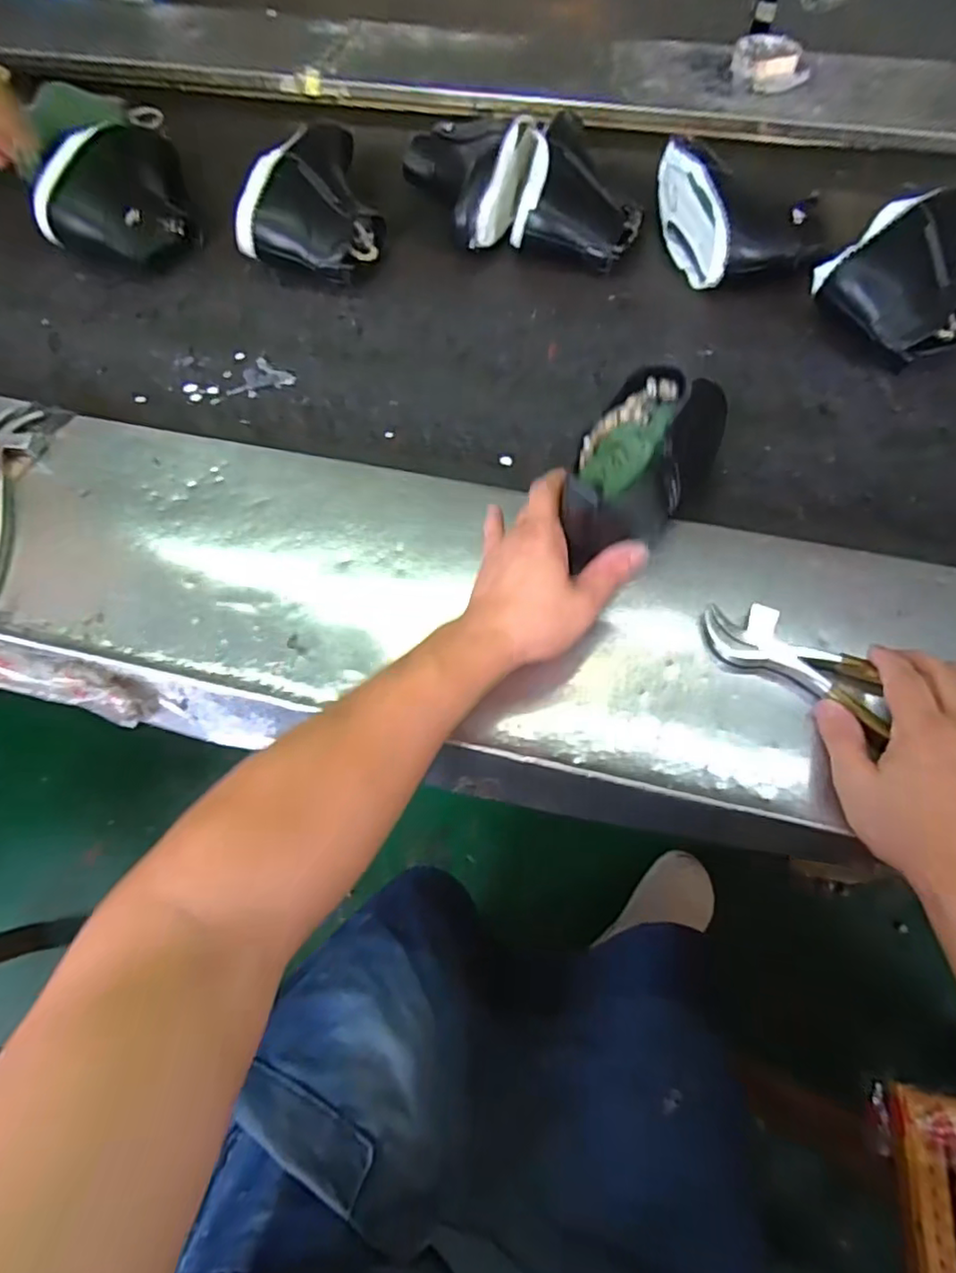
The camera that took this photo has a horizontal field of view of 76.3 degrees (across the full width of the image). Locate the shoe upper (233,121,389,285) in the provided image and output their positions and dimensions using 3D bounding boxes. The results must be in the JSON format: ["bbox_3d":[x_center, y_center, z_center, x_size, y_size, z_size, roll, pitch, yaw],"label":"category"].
[{"bbox_3d":[-0.179,-0.525,0.734,0.145,0.084,0.210,13,64,9],"label":"shoe upper"}]

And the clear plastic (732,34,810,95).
[{"bbox_3d":[0.405,-0.790,0.844,0.107,0.042,0.103,17,65,11],"label":"clear plastic"}]

